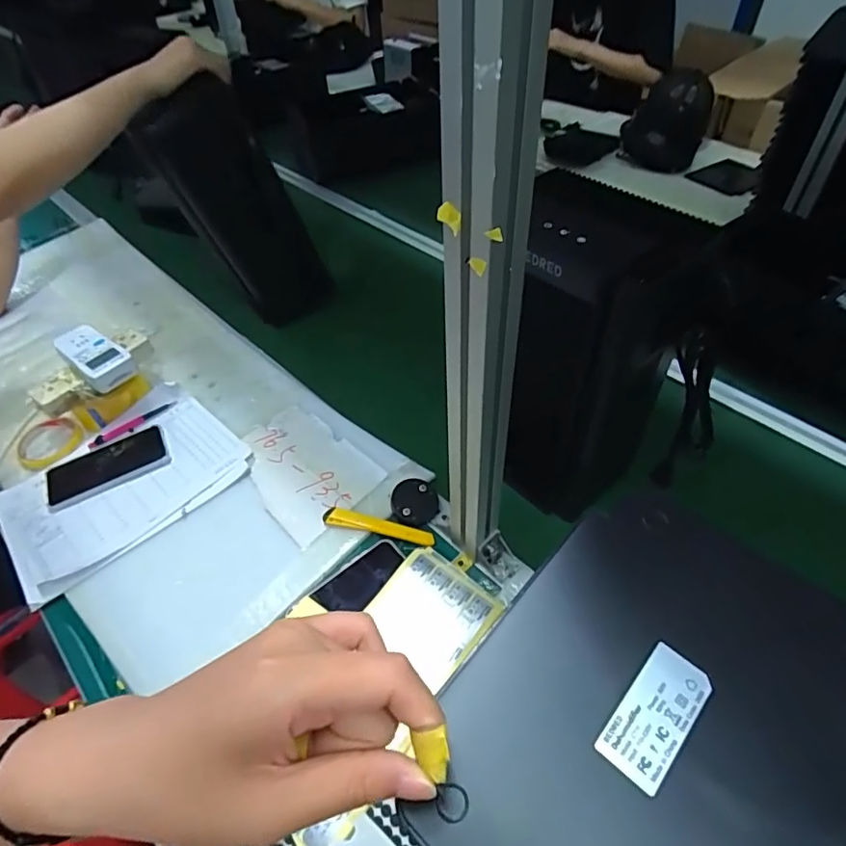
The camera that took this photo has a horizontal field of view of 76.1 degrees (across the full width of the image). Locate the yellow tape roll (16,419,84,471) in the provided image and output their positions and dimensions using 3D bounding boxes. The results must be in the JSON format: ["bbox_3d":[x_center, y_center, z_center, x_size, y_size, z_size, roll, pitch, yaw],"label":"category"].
[{"bbox_3d":[-0.548,0.031,0.794,0.082,0.013,0.100,-27,52,-18],"label":"yellow tape roll"}]

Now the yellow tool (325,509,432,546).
[{"bbox_3d":[-0.055,0.126,0.666,0.136,0.013,0.021,8,50,11],"label":"yellow tool"}]

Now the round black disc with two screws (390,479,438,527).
[{"bbox_3d":[-0.011,0.099,0.685,0.058,0.018,0.059,-2,48,2],"label":"round black disc with two screws"}]

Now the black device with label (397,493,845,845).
[{"bbox_3d":[0.096,0.118,0.217,0.138,0.012,0.191,34,59,29],"label":"black device with label"}]

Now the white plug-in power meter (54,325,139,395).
[{"bbox_3d":[-0.457,-0.093,0.757,0.108,0.046,0.063,32,58,28],"label":"white plug-in power meter"}]

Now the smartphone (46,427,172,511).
[{"bbox_3d":[-0.439,0.060,0.757,0.161,0.014,0.081,-26,52,-18],"label":"smartphone"}]

